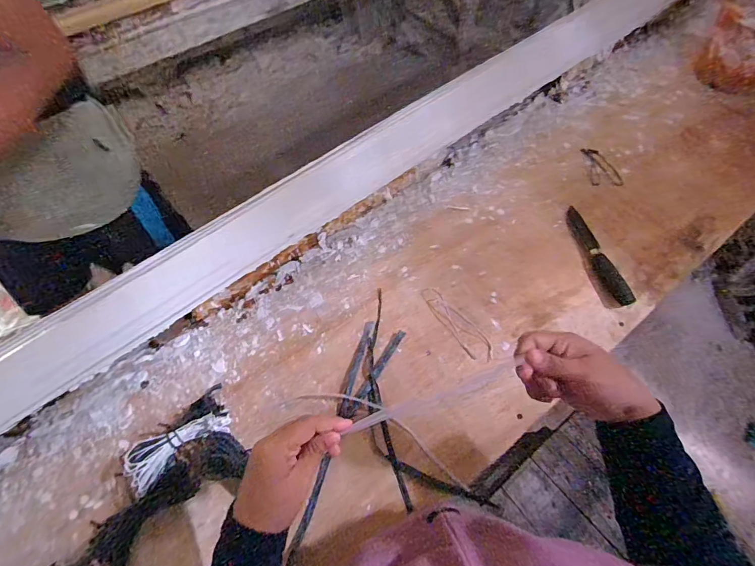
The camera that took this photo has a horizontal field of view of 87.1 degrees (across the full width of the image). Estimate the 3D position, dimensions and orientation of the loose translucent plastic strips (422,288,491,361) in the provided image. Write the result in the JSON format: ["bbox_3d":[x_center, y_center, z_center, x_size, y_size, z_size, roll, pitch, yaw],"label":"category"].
[{"bbox_3d":[0.131,0.065,0.653,0.043,0.005,0.155,-31,67,-15],"label":"loose translucent plastic strips"}]

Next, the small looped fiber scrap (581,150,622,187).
[{"bbox_3d":[0.455,-0.235,0.805,0.060,0.005,0.095,0,63,0],"label":"small looped fiber scrap"}]

